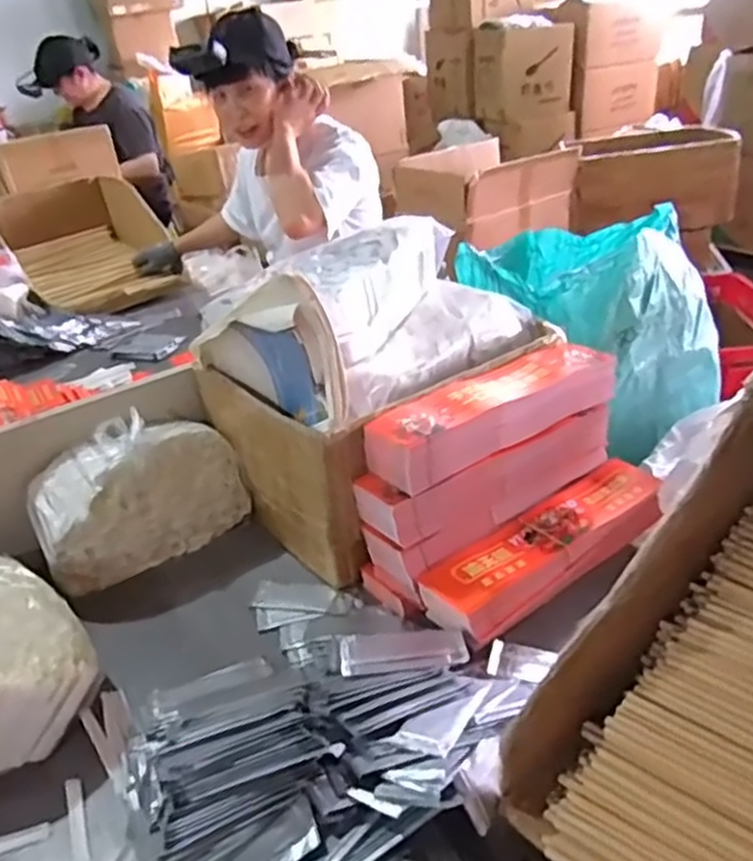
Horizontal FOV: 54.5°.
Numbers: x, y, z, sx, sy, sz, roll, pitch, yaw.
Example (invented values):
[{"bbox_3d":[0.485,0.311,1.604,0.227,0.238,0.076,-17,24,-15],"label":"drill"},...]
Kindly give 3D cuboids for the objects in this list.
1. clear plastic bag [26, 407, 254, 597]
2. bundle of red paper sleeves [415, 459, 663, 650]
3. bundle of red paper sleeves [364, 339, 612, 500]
[{"bbox_3d":[-0.306,0.080,0.940,0.254,0.166,0.089,-22,34,-27],"label":"clear plastic bag"},{"bbox_3d":[0.209,0.130,0.858,0.348,0.048,0.107,-25,35,-31],"label":"bundle of red paper sleeves"},{"bbox_3d":[0.143,-0.027,0.854,0.332,0.060,0.087,-25,35,-30],"label":"bundle of red paper sleeves"}]

